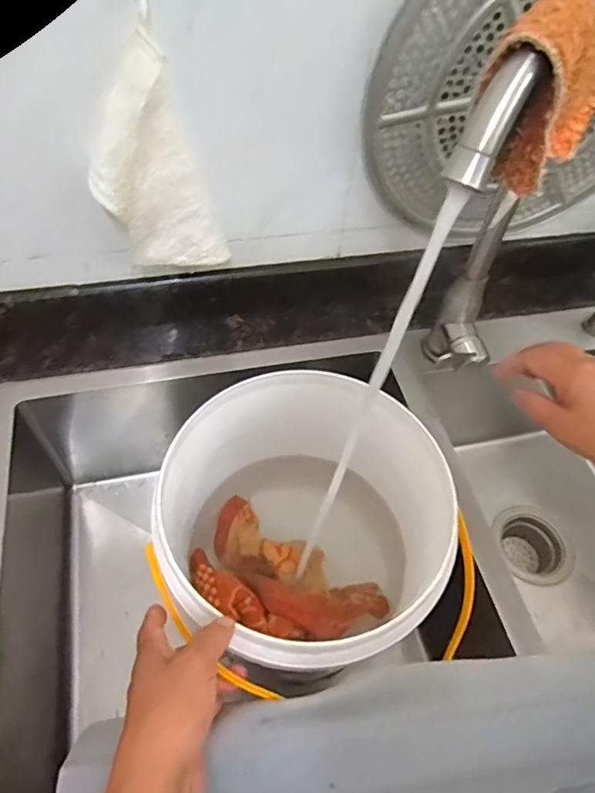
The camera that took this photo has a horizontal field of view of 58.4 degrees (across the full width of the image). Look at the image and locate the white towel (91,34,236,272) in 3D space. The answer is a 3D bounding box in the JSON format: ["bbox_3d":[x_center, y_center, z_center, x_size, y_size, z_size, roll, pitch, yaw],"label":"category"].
[{"bbox_3d":[-0.126,-0.202,0.472,0.102,0.194,0.049,-24,60,-21],"label":"white towel"}]

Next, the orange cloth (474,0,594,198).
[{"bbox_3d":[0.173,-0.187,0.336,0.140,0.105,0.042,-28,61,-23],"label":"orange cloth"}]

